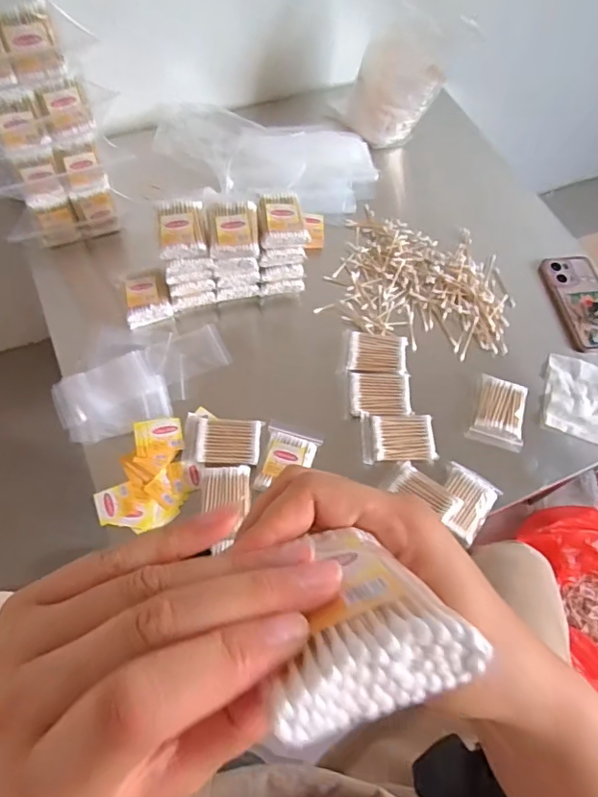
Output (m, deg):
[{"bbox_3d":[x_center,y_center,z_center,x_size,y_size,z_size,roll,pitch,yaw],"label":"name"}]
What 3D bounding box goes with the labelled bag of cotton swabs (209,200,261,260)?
[{"bbox_3d":[-0.078,-0.205,0.659,0.058,0.031,0.066,-2,62,-5],"label":"labelled bag of cotton swabs"}]

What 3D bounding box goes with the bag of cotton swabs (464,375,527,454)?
[{"bbox_3d":[0.254,0.017,0.684,0.063,0.022,0.085,17,62,5],"label":"bag of cotton swabs"}]

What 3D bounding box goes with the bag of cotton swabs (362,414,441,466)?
[{"bbox_3d":[0.122,0.048,0.659,0.089,0.013,0.061,1,62,-4],"label":"bag of cotton swabs"}]

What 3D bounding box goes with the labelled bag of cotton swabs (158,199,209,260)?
[{"bbox_3d":[-0.141,-0.207,0.659,0.056,0.023,0.075,-5,62,-7],"label":"labelled bag of cotton swabs"}]

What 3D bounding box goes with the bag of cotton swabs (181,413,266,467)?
[{"bbox_3d":[-0.090,0.049,0.644,0.090,0.010,0.061,5,61,-2],"label":"bag of cotton swabs"}]

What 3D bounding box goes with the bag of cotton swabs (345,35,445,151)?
[{"bbox_3d":[0.150,-0.481,0.855,0.140,0.138,0.068,10,61,1],"label":"bag of cotton swabs"}]

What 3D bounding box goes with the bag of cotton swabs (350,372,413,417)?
[{"bbox_3d":[0.105,-0.005,0.689,0.077,0.012,0.059,2,62,-3],"label":"bag of cotton swabs"}]

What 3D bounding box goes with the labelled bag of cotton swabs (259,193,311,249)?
[{"bbox_3d":[-0.022,-0.224,0.674,0.059,0.027,0.070,-12,63,-10],"label":"labelled bag of cotton swabs"}]

